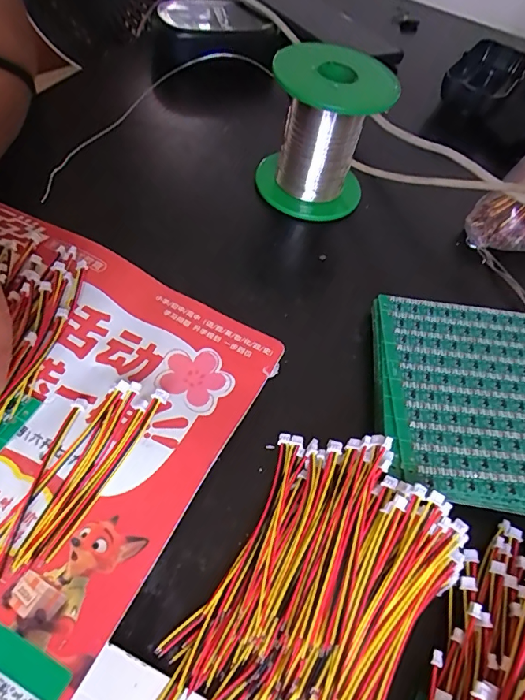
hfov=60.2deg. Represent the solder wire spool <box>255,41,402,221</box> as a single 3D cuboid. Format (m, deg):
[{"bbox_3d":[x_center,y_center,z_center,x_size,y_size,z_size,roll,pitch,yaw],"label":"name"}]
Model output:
[{"bbox_3d":[0.033,-0.121,0.262,0.064,0.081,0.061,14,54,0],"label":"solder wire spool"}]

